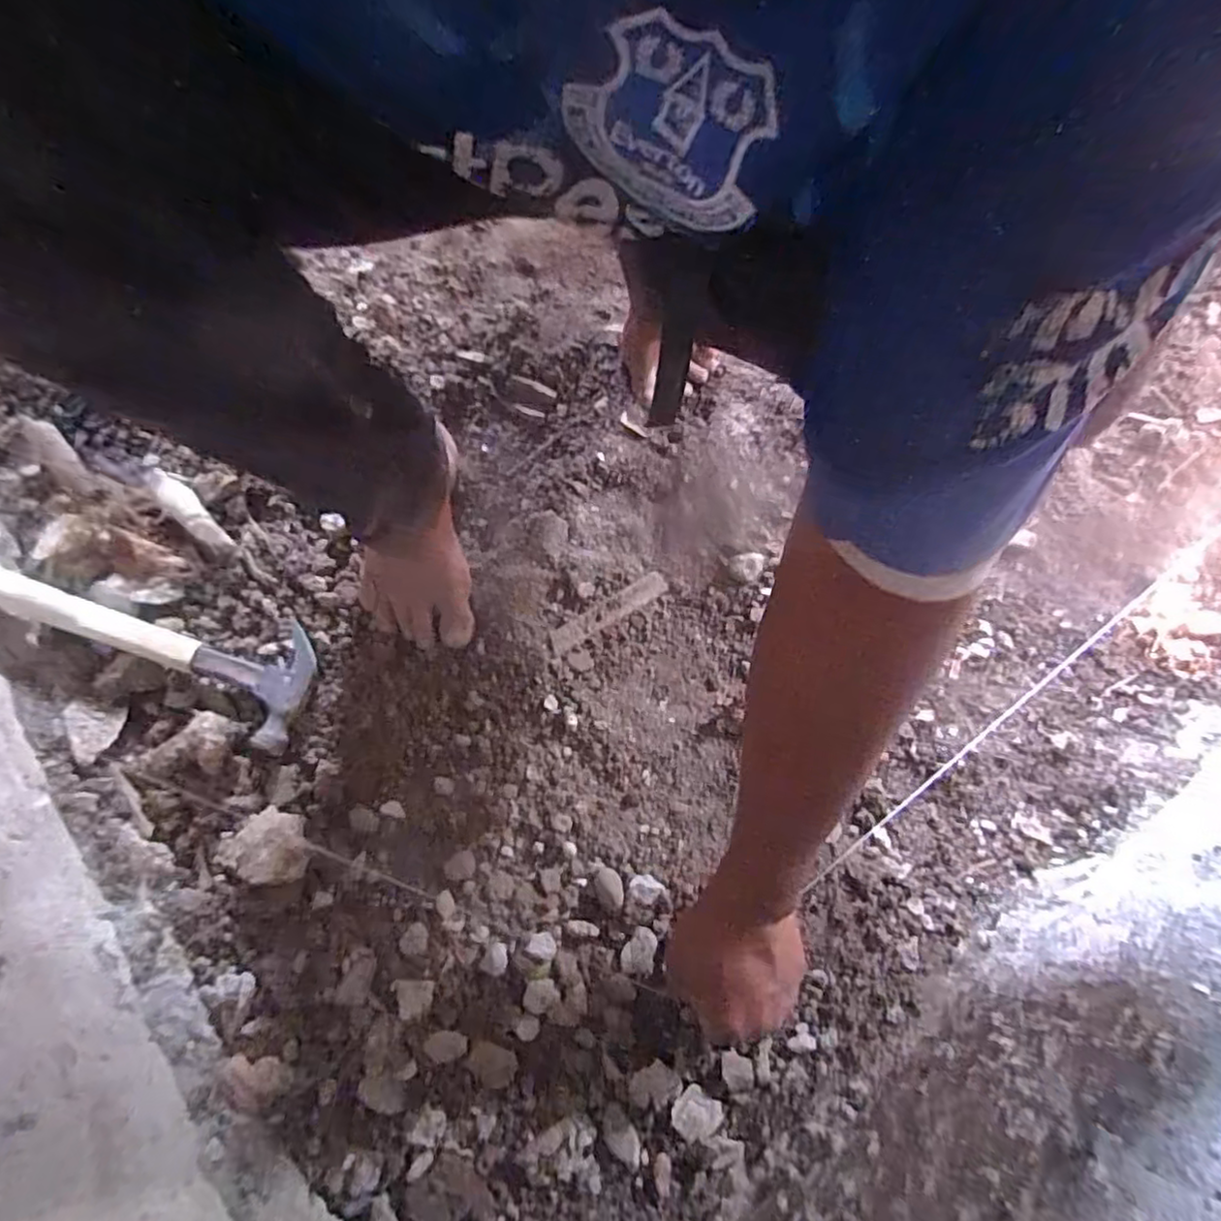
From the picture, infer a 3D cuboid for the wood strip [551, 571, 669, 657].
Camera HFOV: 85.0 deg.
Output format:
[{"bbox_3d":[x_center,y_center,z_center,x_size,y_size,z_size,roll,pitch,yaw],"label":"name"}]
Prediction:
[{"bbox_3d":[-0.002,-0.001,0.624,0.121,0.004,0.022,-31,74,-10],"label":"wood strip"}]

